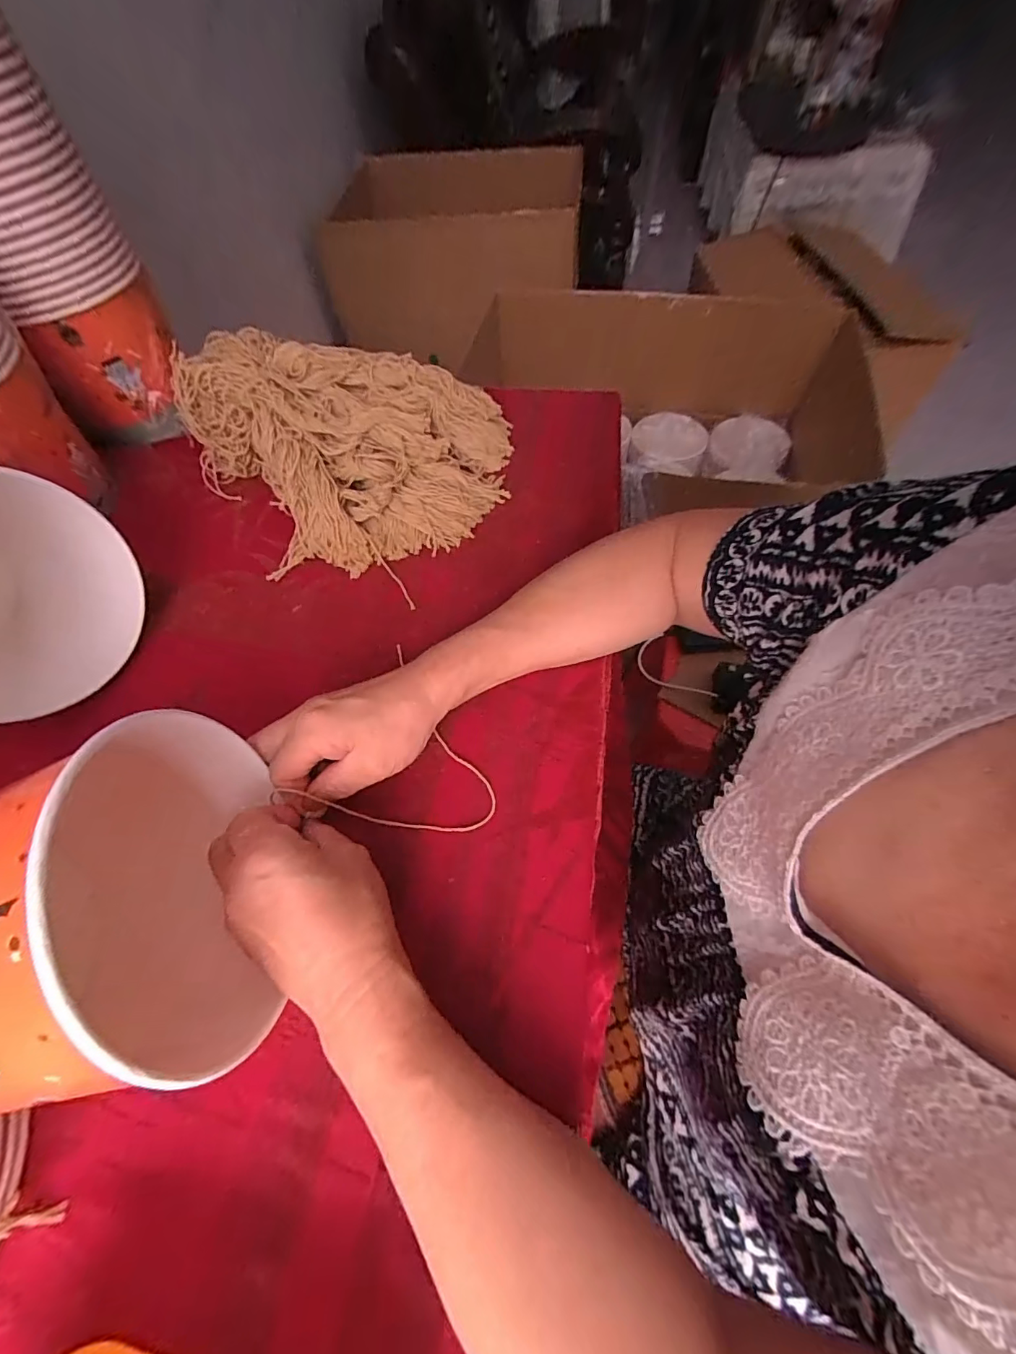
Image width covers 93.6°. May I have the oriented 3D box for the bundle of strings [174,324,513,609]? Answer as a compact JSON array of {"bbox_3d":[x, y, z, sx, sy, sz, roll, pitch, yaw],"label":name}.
[{"bbox_3d":[-0.178,-0.222,0.458,0.327,0.082,0.230,14,63,10],"label":"bundle of strings"}]

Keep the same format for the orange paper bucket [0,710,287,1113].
[{"bbox_3d":[-0.210,0.100,0.217,0.142,0.124,0.159,-10,61,-3],"label":"orange paper bucket"}]

